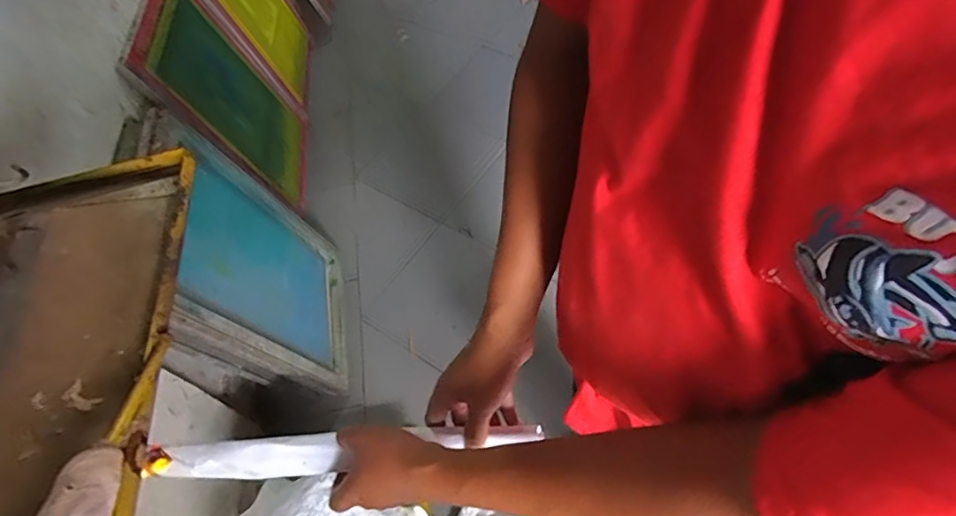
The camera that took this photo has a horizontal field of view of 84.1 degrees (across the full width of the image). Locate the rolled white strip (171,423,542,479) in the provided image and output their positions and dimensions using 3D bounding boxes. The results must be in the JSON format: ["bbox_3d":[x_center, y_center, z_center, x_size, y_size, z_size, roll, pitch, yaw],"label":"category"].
[{"bbox_3d":[-0.122,0.178,0.495,0.355,0.030,0.029,-7,56,5],"label":"rolled white strip"}]

